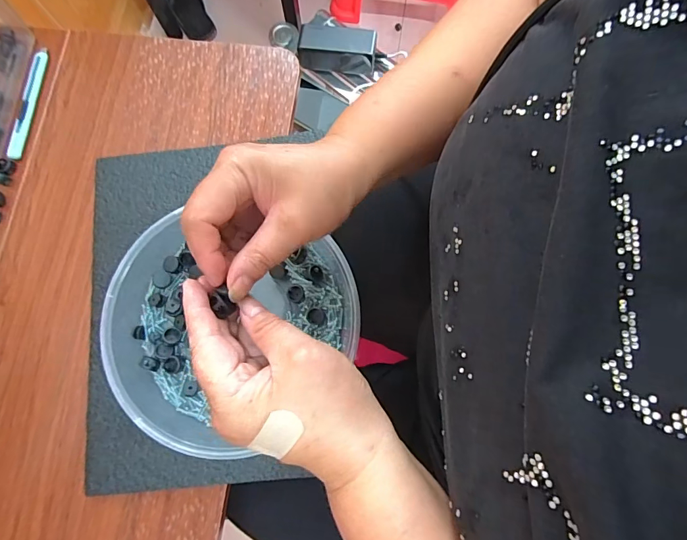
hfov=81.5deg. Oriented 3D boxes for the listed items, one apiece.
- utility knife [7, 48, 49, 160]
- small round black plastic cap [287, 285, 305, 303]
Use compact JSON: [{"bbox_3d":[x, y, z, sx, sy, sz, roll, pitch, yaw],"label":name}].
[{"bbox_3d":[-0.374,-0.199,0.472,0.012,0.008,0.141,6,79,1],"label":"utility knife"},{"bbox_3d":[-0.046,0.023,0.385,0.018,0.006,0.016,17,79,3],"label":"small round black plastic cap"}]

